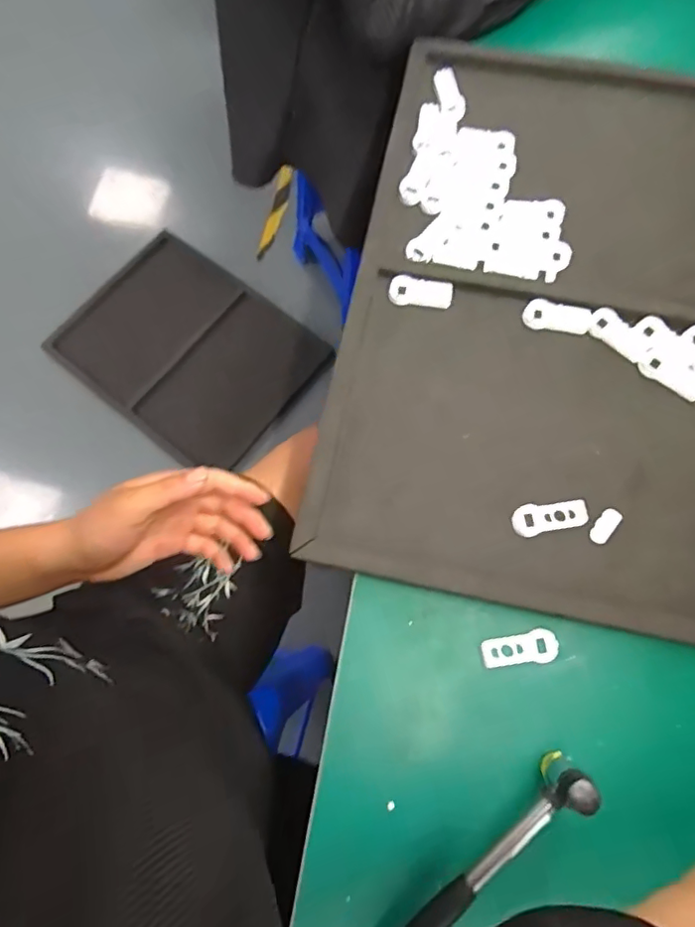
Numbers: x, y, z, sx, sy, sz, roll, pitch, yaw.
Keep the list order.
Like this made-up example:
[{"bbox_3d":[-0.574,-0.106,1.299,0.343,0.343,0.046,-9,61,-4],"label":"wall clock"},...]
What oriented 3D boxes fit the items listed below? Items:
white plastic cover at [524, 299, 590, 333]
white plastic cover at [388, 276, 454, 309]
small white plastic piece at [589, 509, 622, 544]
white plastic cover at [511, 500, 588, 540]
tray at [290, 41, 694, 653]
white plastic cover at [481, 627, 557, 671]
[{"bbox_3d":[0.188,-0.132,0.499,0.057,0.008,0.024,6,76,3],"label":"white plastic cover"},{"bbox_3d":[0.067,-0.157,0.509,0.058,0.009,0.024,10,76,4],"label":"white plastic cover"},{"bbox_3d":[0.207,0.050,0.443,0.015,0.004,0.033,39,80,10],"label":"small white plastic piece"},{"bbox_3d":[0.163,0.043,0.446,0.061,0.004,0.025,-14,76,-2],"label":"white plastic cover"},{"bbox_3d":[0.217,-0.129,0.493,0.420,0.024,0.539,13,76,5],"label":"tray"},{"bbox_3d":[0.134,0.145,0.430,0.058,0.005,0.024,-9,76,-1],"label":"white plastic cover"}]

